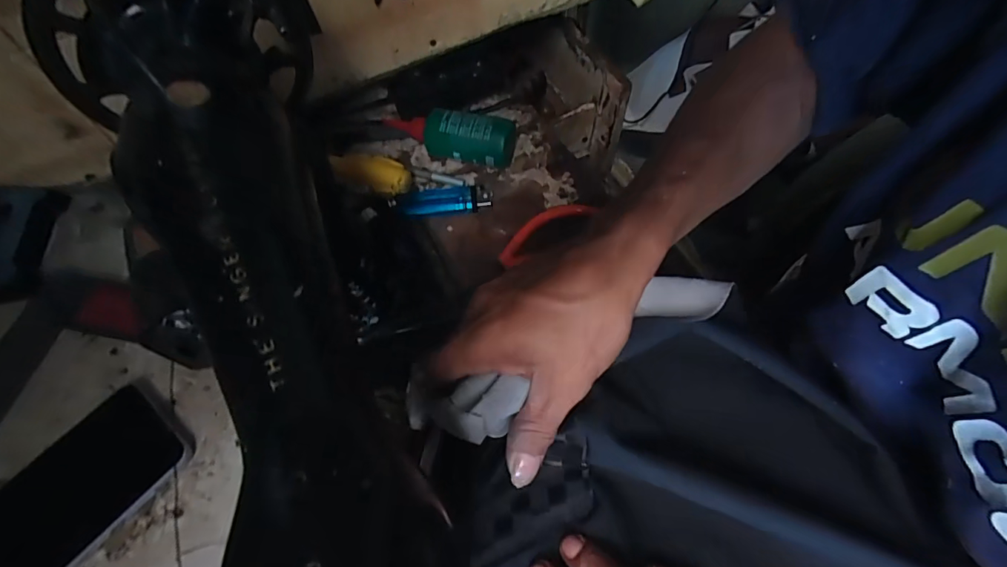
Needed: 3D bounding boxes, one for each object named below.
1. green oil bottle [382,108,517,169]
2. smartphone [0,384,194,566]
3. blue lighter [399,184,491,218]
[{"bbox_3d":[-0.047,-0.129,0.393,0.112,0.042,0.034,9,65,7],"label":"green oil bottle"},{"bbox_3d":[-0.288,0.147,0.278,0.077,0.008,0.167,38,71,18],"label":"smartphone"},{"bbox_3d":[-0.050,-0.072,0.382,0.078,0.010,0.028,-8,64,-1],"label":"blue lighter"}]

